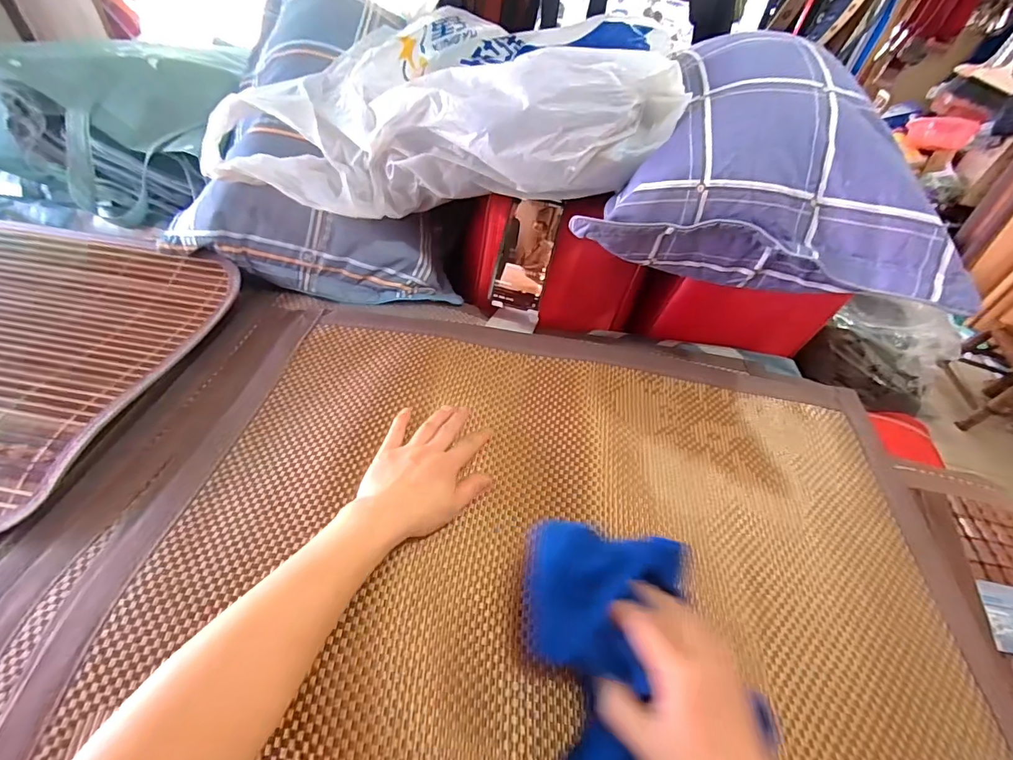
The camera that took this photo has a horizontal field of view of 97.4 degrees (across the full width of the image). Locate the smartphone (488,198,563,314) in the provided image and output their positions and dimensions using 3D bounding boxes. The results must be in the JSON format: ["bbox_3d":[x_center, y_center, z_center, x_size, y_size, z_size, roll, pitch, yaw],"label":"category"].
[{"bbox_3d":[0.026,-0.173,0.617,0.071,0.145,0.011,17,11,8],"label":"smartphone"}]

